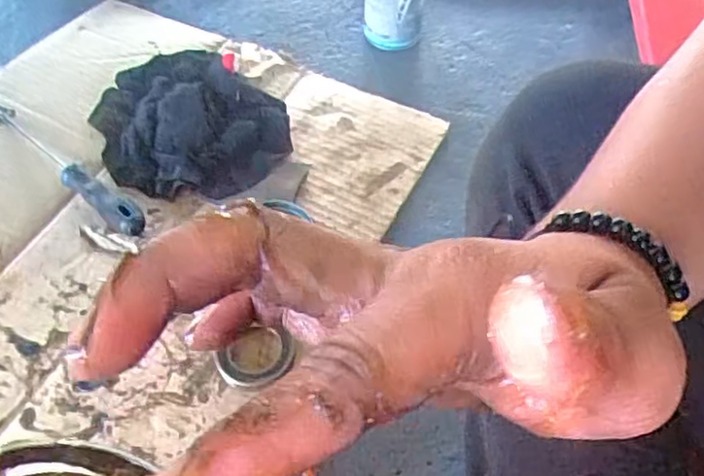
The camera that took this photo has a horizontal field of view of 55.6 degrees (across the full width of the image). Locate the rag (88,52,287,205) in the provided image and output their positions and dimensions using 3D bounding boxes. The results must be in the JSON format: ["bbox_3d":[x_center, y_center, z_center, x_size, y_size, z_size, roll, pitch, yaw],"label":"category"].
[{"bbox_3d":[-0.160,-0.112,0.654,0.185,0.029,0.158,34,62,21],"label":"rag"}]

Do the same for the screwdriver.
[{"bbox_3d":[-0.261,-0.063,0.618,0.205,0.026,0.026,35,62,22],"label":"screwdriver"}]

